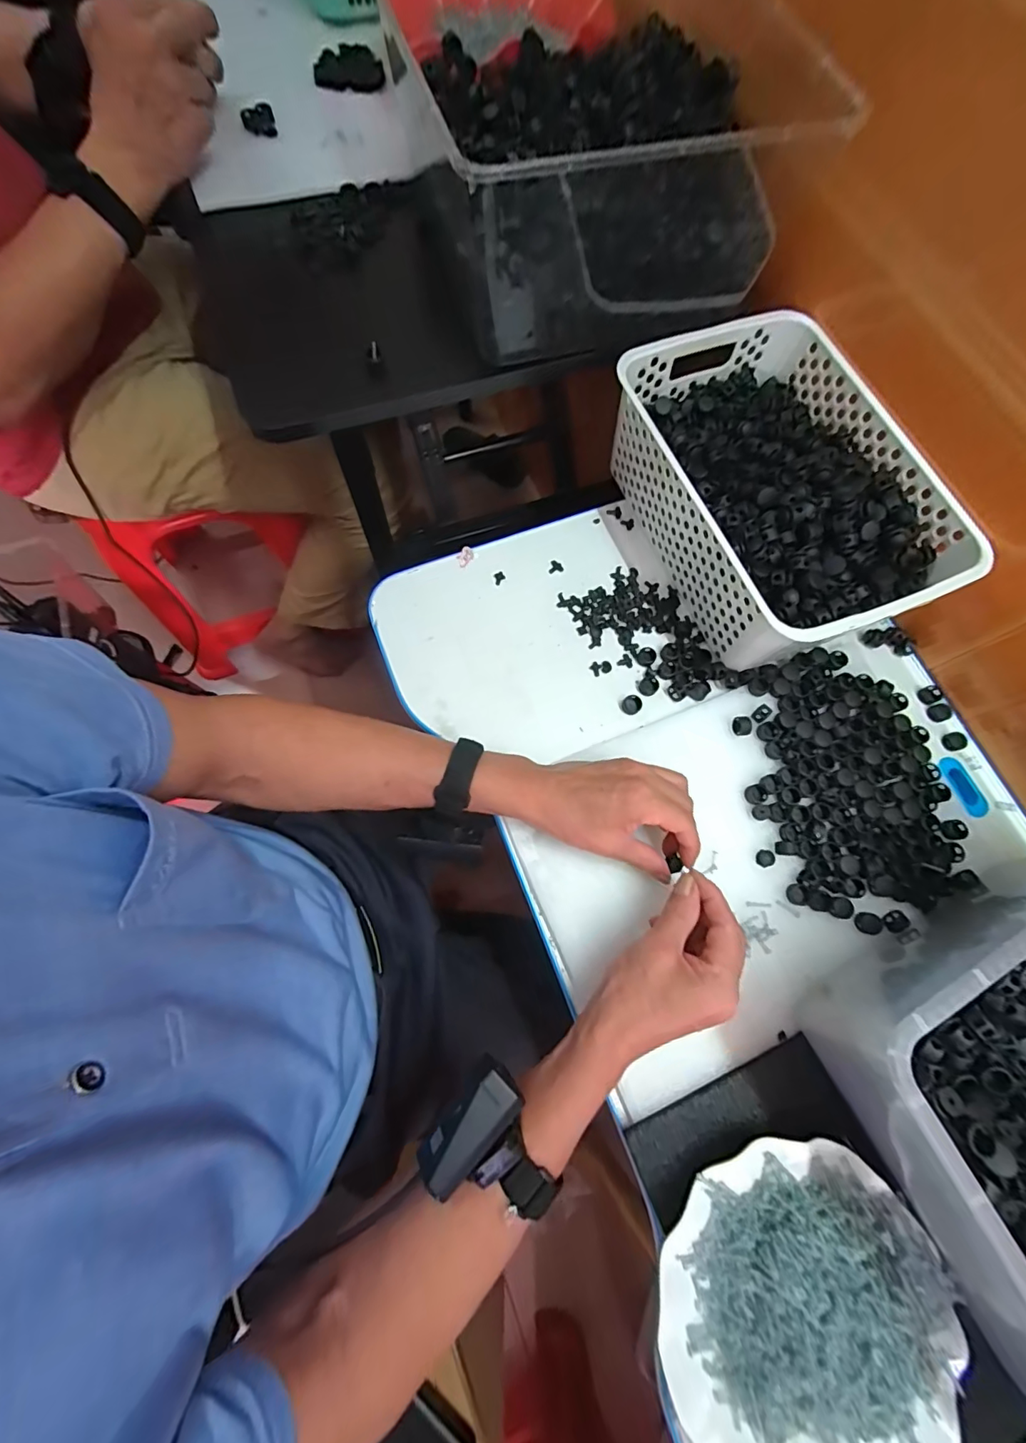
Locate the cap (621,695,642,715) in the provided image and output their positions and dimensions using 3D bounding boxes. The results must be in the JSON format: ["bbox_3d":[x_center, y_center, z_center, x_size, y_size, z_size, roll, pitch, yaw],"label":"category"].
[{"bbox_3d":[0.110,-0.015,0.467,0.019,0.004,0.018,1,73,-2],"label":"cap"}]

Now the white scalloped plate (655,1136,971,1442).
[{"bbox_3d":[0.184,0.374,0.313,0.177,0.022,0.175,1,73,-2],"label":"white scalloped plate"}]

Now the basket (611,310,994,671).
[{"bbox_3d":[0.237,-0.207,0.473,0.201,0.109,0.302,-22,75,-9],"label":"basket"}]

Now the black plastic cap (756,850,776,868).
[{"bbox_3d":[0.210,0.114,0.418,0.014,0.007,0.014,1,73,-2],"label":"black plastic cap"}]

